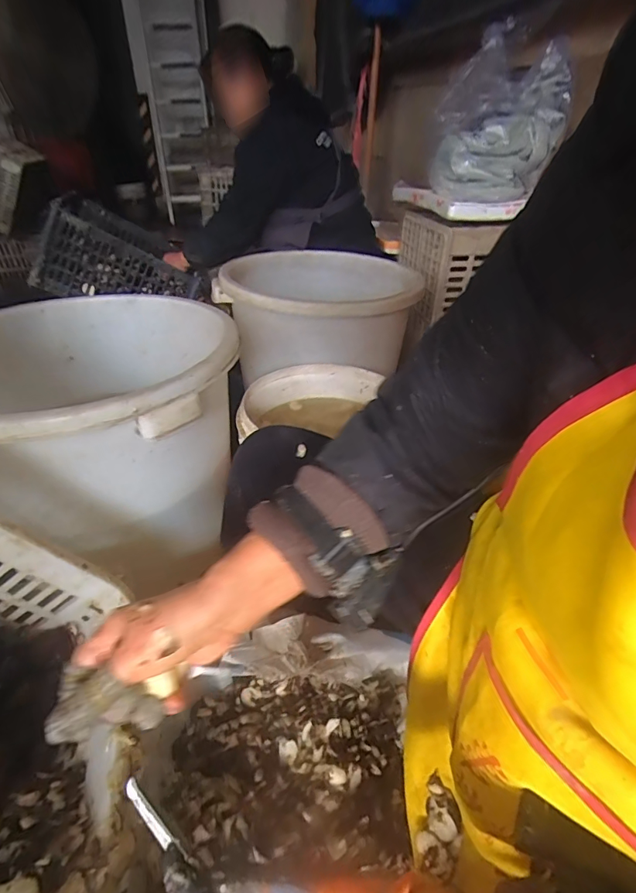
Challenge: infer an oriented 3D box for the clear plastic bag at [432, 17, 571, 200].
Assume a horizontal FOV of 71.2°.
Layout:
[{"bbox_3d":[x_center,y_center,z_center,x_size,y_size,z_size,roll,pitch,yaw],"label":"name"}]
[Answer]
[{"bbox_3d":[0.458,-0.823,1.123,0.287,0.327,0.227,12,37,14],"label":"clear plastic bag"}]

